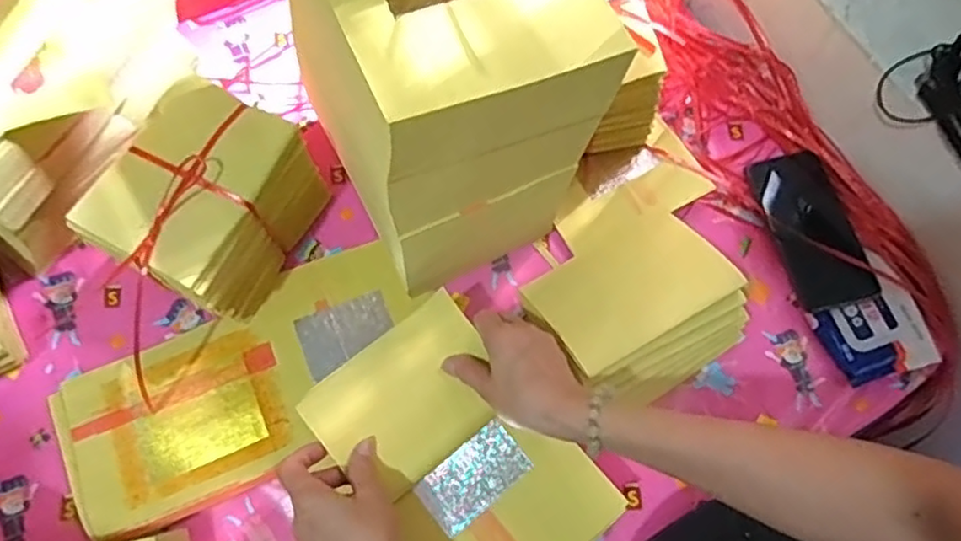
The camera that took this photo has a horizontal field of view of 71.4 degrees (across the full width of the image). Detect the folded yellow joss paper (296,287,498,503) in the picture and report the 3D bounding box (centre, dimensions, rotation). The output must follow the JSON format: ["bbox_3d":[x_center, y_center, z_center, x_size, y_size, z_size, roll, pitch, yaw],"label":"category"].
[{"bbox_3d":[-0.058,0.106,0.555,0.148,0.036,0.109,-38,75,-15],"label":"folded yellow joss paper"}]

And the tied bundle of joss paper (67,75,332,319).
[{"bbox_3d":[-0.242,-0.054,0.613,0.124,0.147,0.166,25,70,8],"label":"tied bundle of joss paper"}]

